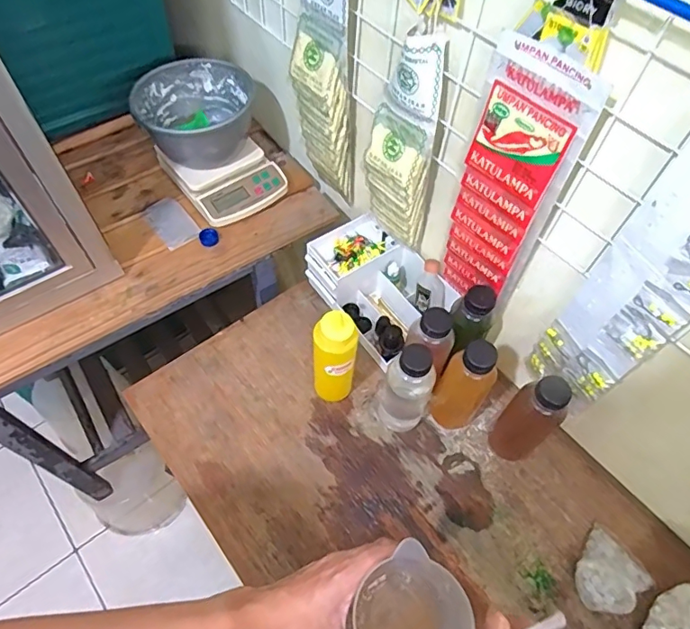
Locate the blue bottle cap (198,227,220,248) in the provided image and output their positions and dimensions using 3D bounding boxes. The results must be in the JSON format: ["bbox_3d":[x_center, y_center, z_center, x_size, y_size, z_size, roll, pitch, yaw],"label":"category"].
[{"bbox_3d":[-0.228,-0.130,0.846,0.032,0.013,0.032,1,57,-2],"label":"blue bottle cap"}]

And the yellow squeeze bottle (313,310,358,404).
[{"bbox_3d":[-0.014,0.067,0.717,0.063,0.192,0.049,4,57,0],"label":"yellow squeeze bottle"}]

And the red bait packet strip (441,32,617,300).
[{"bbox_3d":[0.183,-0.124,0.600,0.026,0.368,0.112,-38,64,-22],"label":"red bait packet strip"}]

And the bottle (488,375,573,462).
[{"bbox_3d":[0.249,0.144,0.684,0.063,0.196,0.078,39,63,21],"label":"bottle"}]

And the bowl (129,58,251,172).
[{"bbox_3d":[-0.250,-0.336,0.864,0.196,0.097,0.173,-22,60,-16],"label":"bowl"}]

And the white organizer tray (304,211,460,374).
[{"bbox_3d":[0.054,-0.049,0.852,0.150,0.102,0.219,-35,65,-22],"label":"white organizer tray"}]

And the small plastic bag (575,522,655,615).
[{"bbox_3d":[0.341,0.337,0.659,0.099,0.036,0.088,-28,62,-19],"label":"small plastic bag"}]

